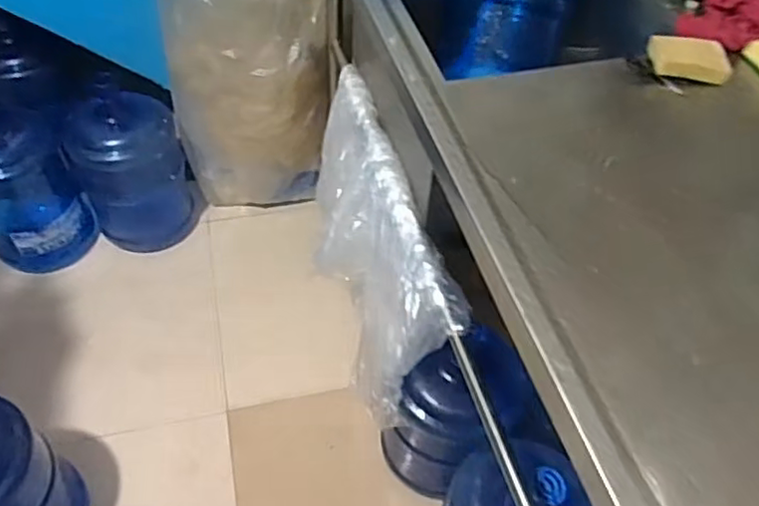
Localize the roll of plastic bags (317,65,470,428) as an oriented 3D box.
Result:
[{"bbox_3d":[-0.028,-0.025,1.277,0.159,0.318,0.691,-11,54,-14],"label":"roll of plastic bags"}]

